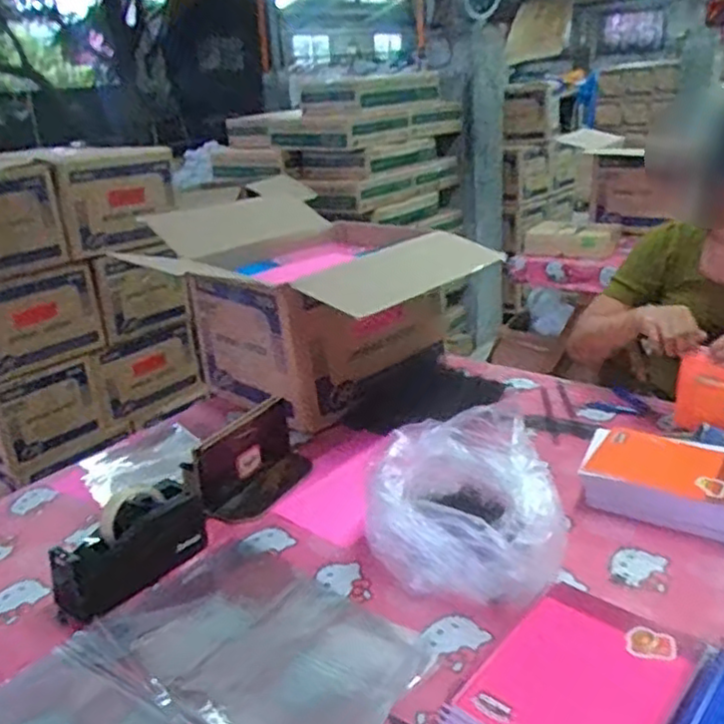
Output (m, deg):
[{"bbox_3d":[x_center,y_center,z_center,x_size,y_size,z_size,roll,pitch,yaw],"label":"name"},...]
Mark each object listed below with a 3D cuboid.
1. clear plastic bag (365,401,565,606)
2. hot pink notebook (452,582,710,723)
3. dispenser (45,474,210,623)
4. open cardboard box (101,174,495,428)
[{"bbox_3d":[0.124,0.193,0.930,0.227,0.159,0.282,-4,23,1],"label":"clear plastic bag"},{"bbox_3d":[0.199,0.279,0.629,0.149,0.010,0.187,22,37,38],"label":"hot pink notebook"},{"bbox_3d":[-0.309,0.246,0.950,0.074,0.109,0.210,13,29,36],"label":"dispenser"},{"bbox_3d":[-0.085,-0.088,1.468,0.416,0.281,0.447,18,32,42],"label":"open cardboard box"}]

